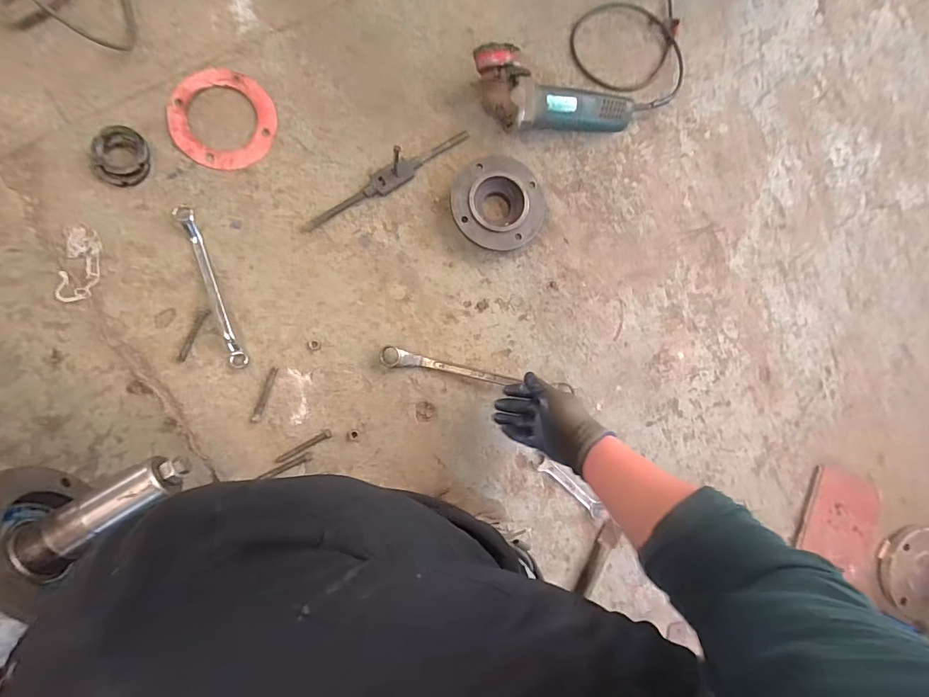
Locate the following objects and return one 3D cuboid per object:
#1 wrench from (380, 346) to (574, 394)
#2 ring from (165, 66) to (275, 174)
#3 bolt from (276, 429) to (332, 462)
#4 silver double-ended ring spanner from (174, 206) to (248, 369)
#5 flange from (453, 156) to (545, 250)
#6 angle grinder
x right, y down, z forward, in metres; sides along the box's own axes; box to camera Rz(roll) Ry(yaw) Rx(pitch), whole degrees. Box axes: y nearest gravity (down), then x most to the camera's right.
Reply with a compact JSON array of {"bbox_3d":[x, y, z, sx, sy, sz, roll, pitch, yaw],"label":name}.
[{"bbox_3d":[0.026,0.041,0.693,0.324,0.030,0.031,11,86,-9],"label":"wrench"},{"bbox_3d":[-0.370,-0.353,0.649,0.149,0.008,0.150,0,88,-10],"label":"ring"},{"bbox_3d":[-0.247,0.151,0.652,0.089,0.008,0.014,-29,93,-9],"label":"bolt"},{"bbox_3d":[-0.378,-0.091,0.632,0.023,0.017,0.252,-19,91,-10],"label":"silver double-ended ring spanner"},{"bbox_3d":[0.056,-0.237,0.702,0.154,0.039,0.145,0,88,-10],"label":"flange"},{"bbox_3d":[0.155,-0.412,0.698,0.273,0.087,0.105,-1,88,-10],"label":"angle grinder"}]

